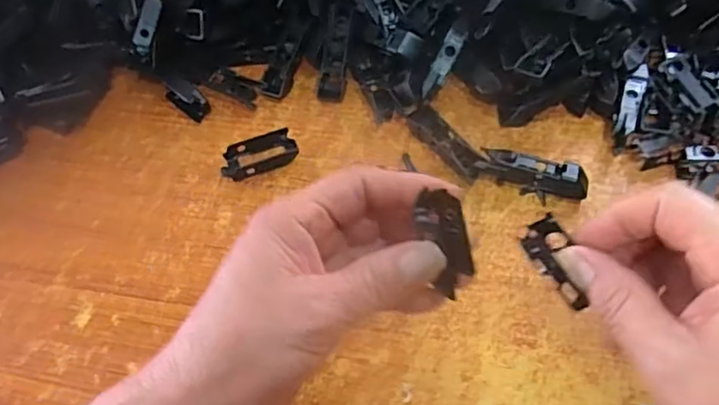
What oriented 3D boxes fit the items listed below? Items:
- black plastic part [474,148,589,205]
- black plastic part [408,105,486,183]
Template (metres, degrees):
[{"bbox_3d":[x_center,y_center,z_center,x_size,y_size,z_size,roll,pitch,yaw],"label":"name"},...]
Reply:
[{"bbox_3d":[0.106,-0.016,0.375,0.064,0.017,0.020,17,59,15],"label":"black plastic part"},{"bbox_3d":[0.055,-0.037,0.393,0.017,0.015,0.061,-28,59,-14],"label":"black plastic part"}]

